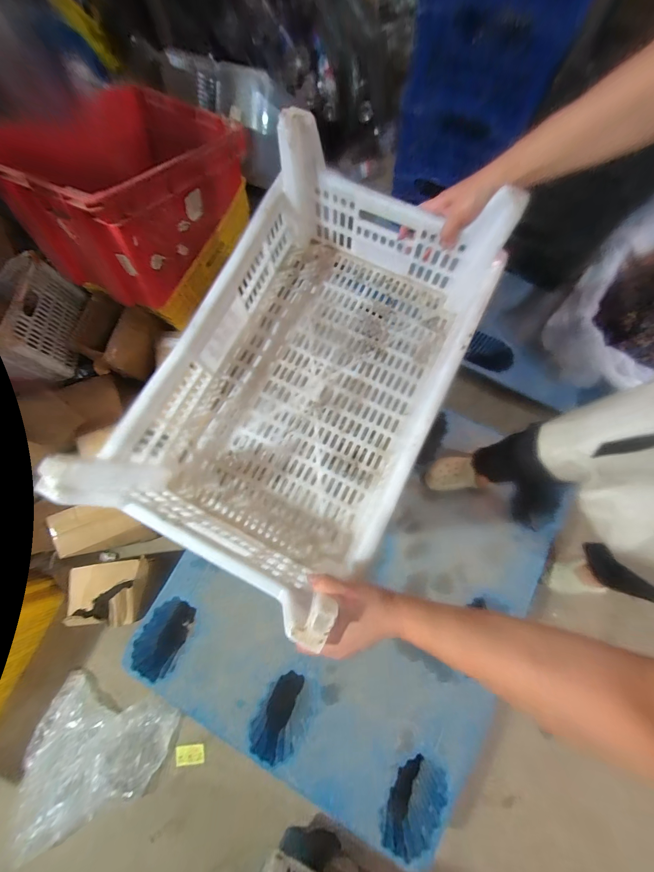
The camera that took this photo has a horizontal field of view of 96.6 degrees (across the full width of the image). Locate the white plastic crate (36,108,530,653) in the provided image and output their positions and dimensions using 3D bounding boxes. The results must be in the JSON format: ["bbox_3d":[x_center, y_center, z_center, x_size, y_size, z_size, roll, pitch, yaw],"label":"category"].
[{"bbox_3d":[-0.029,-0.102,0.437,0.382,0.197,0.563,26,79,6],"label":"white plastic crate"}]

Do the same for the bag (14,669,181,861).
[{"bbox_3d":[-0.711,0.989,0.887,0.372,0.139,0.357,19,79,4],"label":"bag"}]

